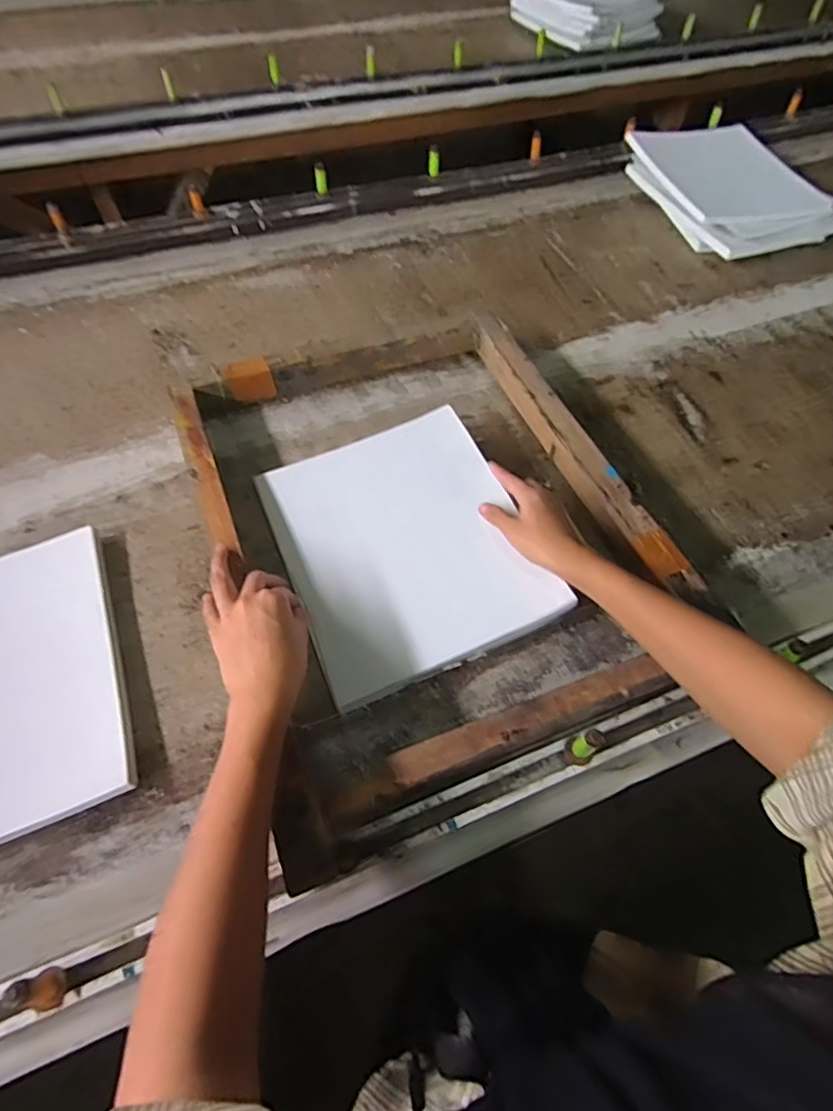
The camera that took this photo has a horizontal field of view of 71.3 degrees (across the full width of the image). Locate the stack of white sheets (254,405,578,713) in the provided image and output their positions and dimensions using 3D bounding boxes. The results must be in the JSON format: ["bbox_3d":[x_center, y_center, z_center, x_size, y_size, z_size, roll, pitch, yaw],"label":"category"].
[{"bbox_3d":[-0.015,-0.018,0.570,0.221,0.013,0.272,-23,62,-8],"label":"stack of white sheets"}]

